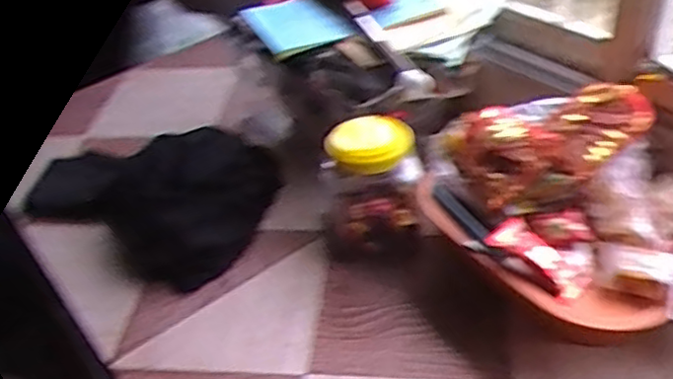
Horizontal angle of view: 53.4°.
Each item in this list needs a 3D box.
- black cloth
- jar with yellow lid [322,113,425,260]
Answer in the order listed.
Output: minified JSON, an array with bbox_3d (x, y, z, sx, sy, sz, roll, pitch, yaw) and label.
[{"bbox_3d":[-0.248,-0.017,0.908,0.345,0.106,0.222,21,47,30],"label":"black cloth"},{"bbox_3d":[0.042,0.000,0.806,0.106,0.153,0.088,-14,40,-8],"label":"jar with yellow lid"}]

